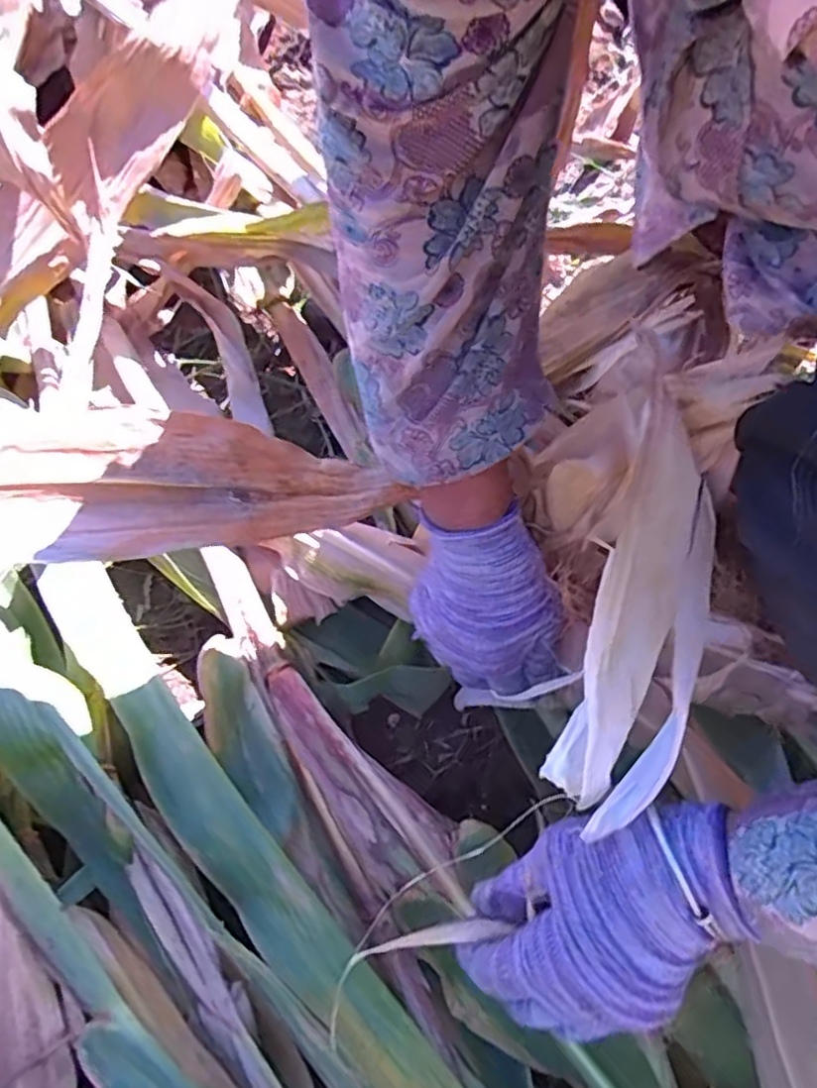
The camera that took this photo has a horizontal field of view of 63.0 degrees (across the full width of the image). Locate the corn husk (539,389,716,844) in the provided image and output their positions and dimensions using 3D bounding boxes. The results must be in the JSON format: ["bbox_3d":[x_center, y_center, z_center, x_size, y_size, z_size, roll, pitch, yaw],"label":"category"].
[{"bbox_3d":[0.115,0.030,0.318,0.055,0.041,0.191,13,86,8],"label":"corn husk"}]

